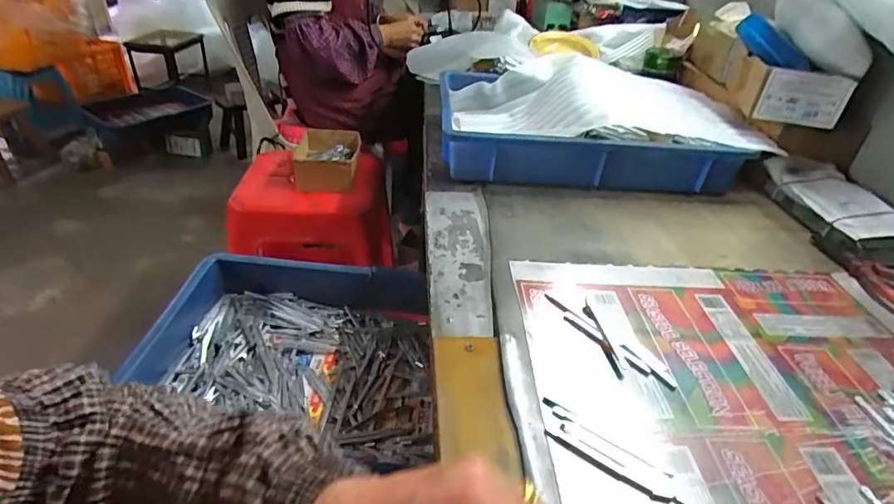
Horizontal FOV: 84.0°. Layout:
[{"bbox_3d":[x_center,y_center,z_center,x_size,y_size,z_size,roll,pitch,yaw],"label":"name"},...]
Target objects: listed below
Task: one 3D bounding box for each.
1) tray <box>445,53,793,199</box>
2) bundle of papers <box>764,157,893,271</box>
[{"bbox_3d":[0.218,-0.206,0.783,0.450,0.106,0.291,3,35,-3],"label":"tray"},{"bbox_3d":[0.528,-0.054,0.658,0.133,0.047,0.206,0,35,-8],"label":"bundle of papers"}]

